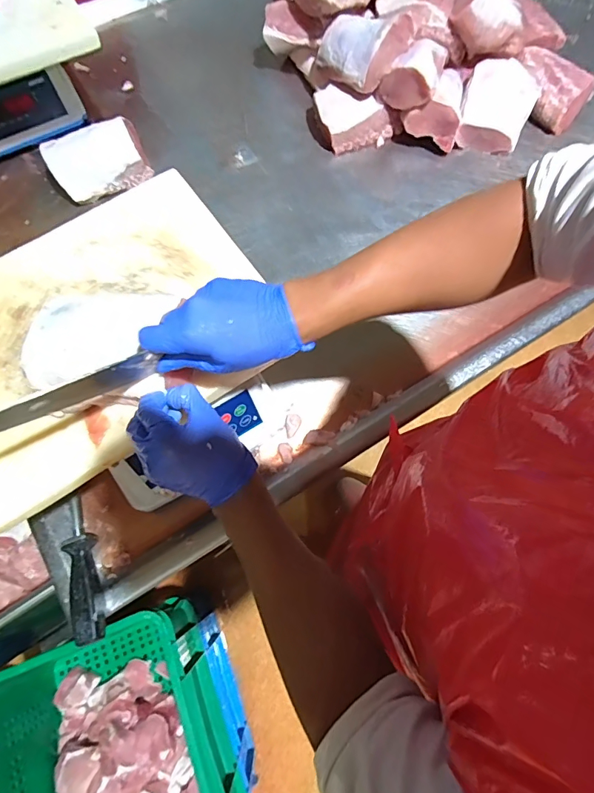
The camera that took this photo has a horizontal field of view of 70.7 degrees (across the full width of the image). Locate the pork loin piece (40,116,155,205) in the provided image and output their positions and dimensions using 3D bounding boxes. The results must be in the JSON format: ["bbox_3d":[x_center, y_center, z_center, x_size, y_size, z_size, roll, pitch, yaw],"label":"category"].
[{"bbox_3d":[-0.351,-0.417,0.752,0.166,0.068,0.107,-29,73,-10],"label":"pork loin piece"}]

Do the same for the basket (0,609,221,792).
[{"bbox_3d":[-0.341,0.767,0.843,0.377,0.267,0.552,-21,72,-7],"label":"basket"}]

